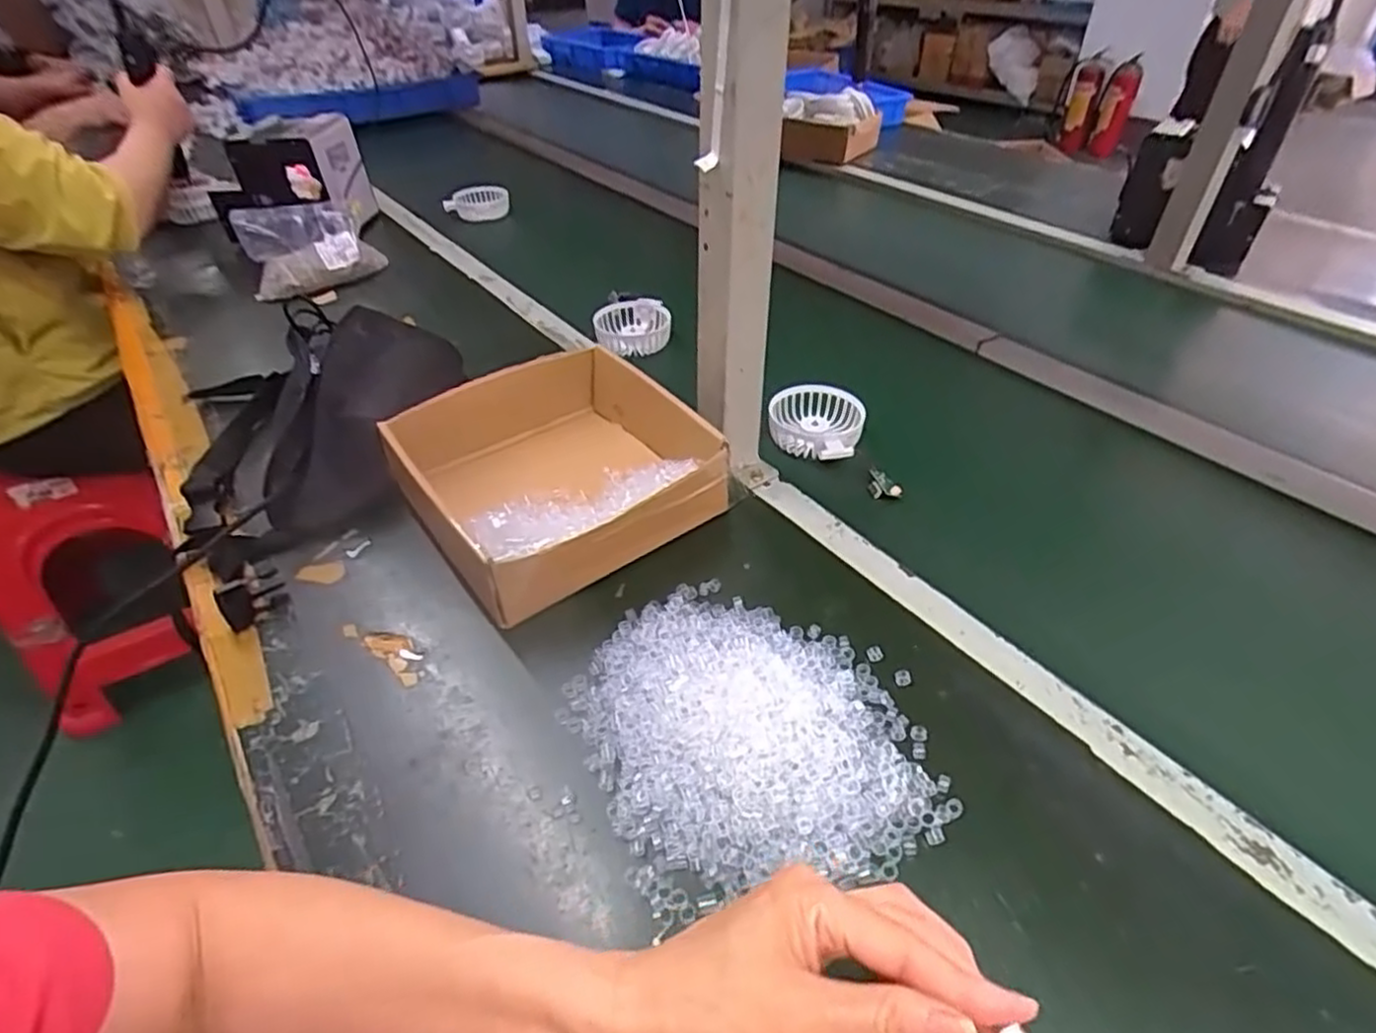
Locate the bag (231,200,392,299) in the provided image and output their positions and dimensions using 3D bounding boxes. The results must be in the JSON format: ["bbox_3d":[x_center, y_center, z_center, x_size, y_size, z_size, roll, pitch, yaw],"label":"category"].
[{"bbox_3d":[-0.493,-0.352,0.955,0.159,0.098,0.091,-10,41,-10],"label":"bag"}]

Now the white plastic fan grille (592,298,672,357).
[{"bbox_3d":[-0.065,-0.226,0.865,0.088,0.037,0.079,-5,40,-4],"label":"white plastic fan grille"}]

